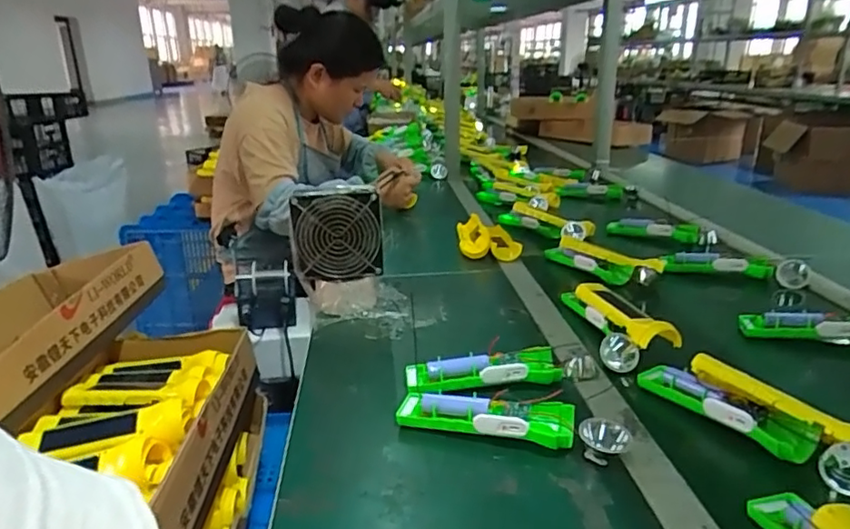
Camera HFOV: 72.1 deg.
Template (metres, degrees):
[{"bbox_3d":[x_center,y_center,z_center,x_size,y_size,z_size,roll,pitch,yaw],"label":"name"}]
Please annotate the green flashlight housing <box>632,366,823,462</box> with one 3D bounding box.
[{"bbox_3d":[0.283,0.139,0.571,0.036,0.028,0.165,-15,23,-31],"label":"green flashlight housing"}]

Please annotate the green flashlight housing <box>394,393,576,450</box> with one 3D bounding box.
[{"bbox_3d":[0.056,0.146,0.555,0.164,0.034,0.040,3,20,16],"label":"green flashlight housing"}]

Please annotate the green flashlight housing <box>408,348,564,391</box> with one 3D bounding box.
[{"bbox_3d":[0.061,0.118,0.627,0.161,0.032,0.046,-4,19,-4],"label":"green flashlight housing"}]

